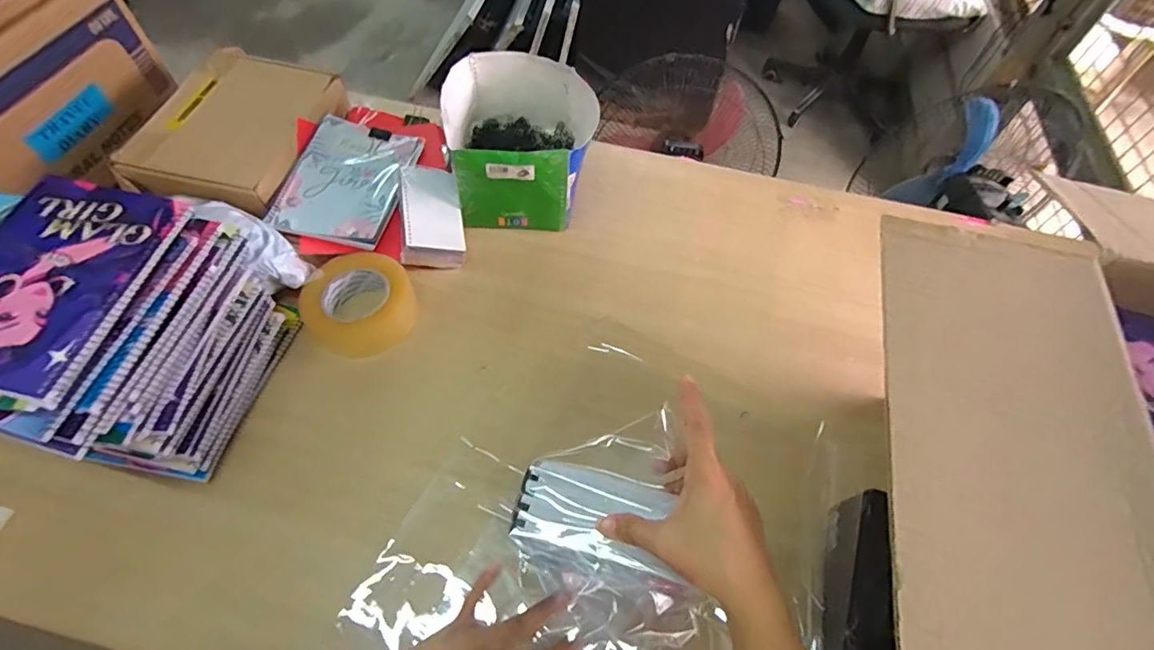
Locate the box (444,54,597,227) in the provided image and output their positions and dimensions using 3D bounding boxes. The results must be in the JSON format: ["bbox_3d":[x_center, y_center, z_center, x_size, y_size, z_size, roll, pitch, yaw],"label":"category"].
[{"bbox_3d":[-0.084,-0.278,0.769,0.201,0.128,0.237,-2,59,-5],"label":"box"}]

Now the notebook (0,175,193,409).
[{"bbox_3d":[-0.448,-0.041,0.432,0.151,0.016,0.195,11,59,3],"label":"notebook"}]

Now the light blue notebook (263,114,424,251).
[{"bbox_3d":[-0.327,-0.207,0.744,0.155,0.023,0.228,11,59,3],"label":"light blue notebook"}]

